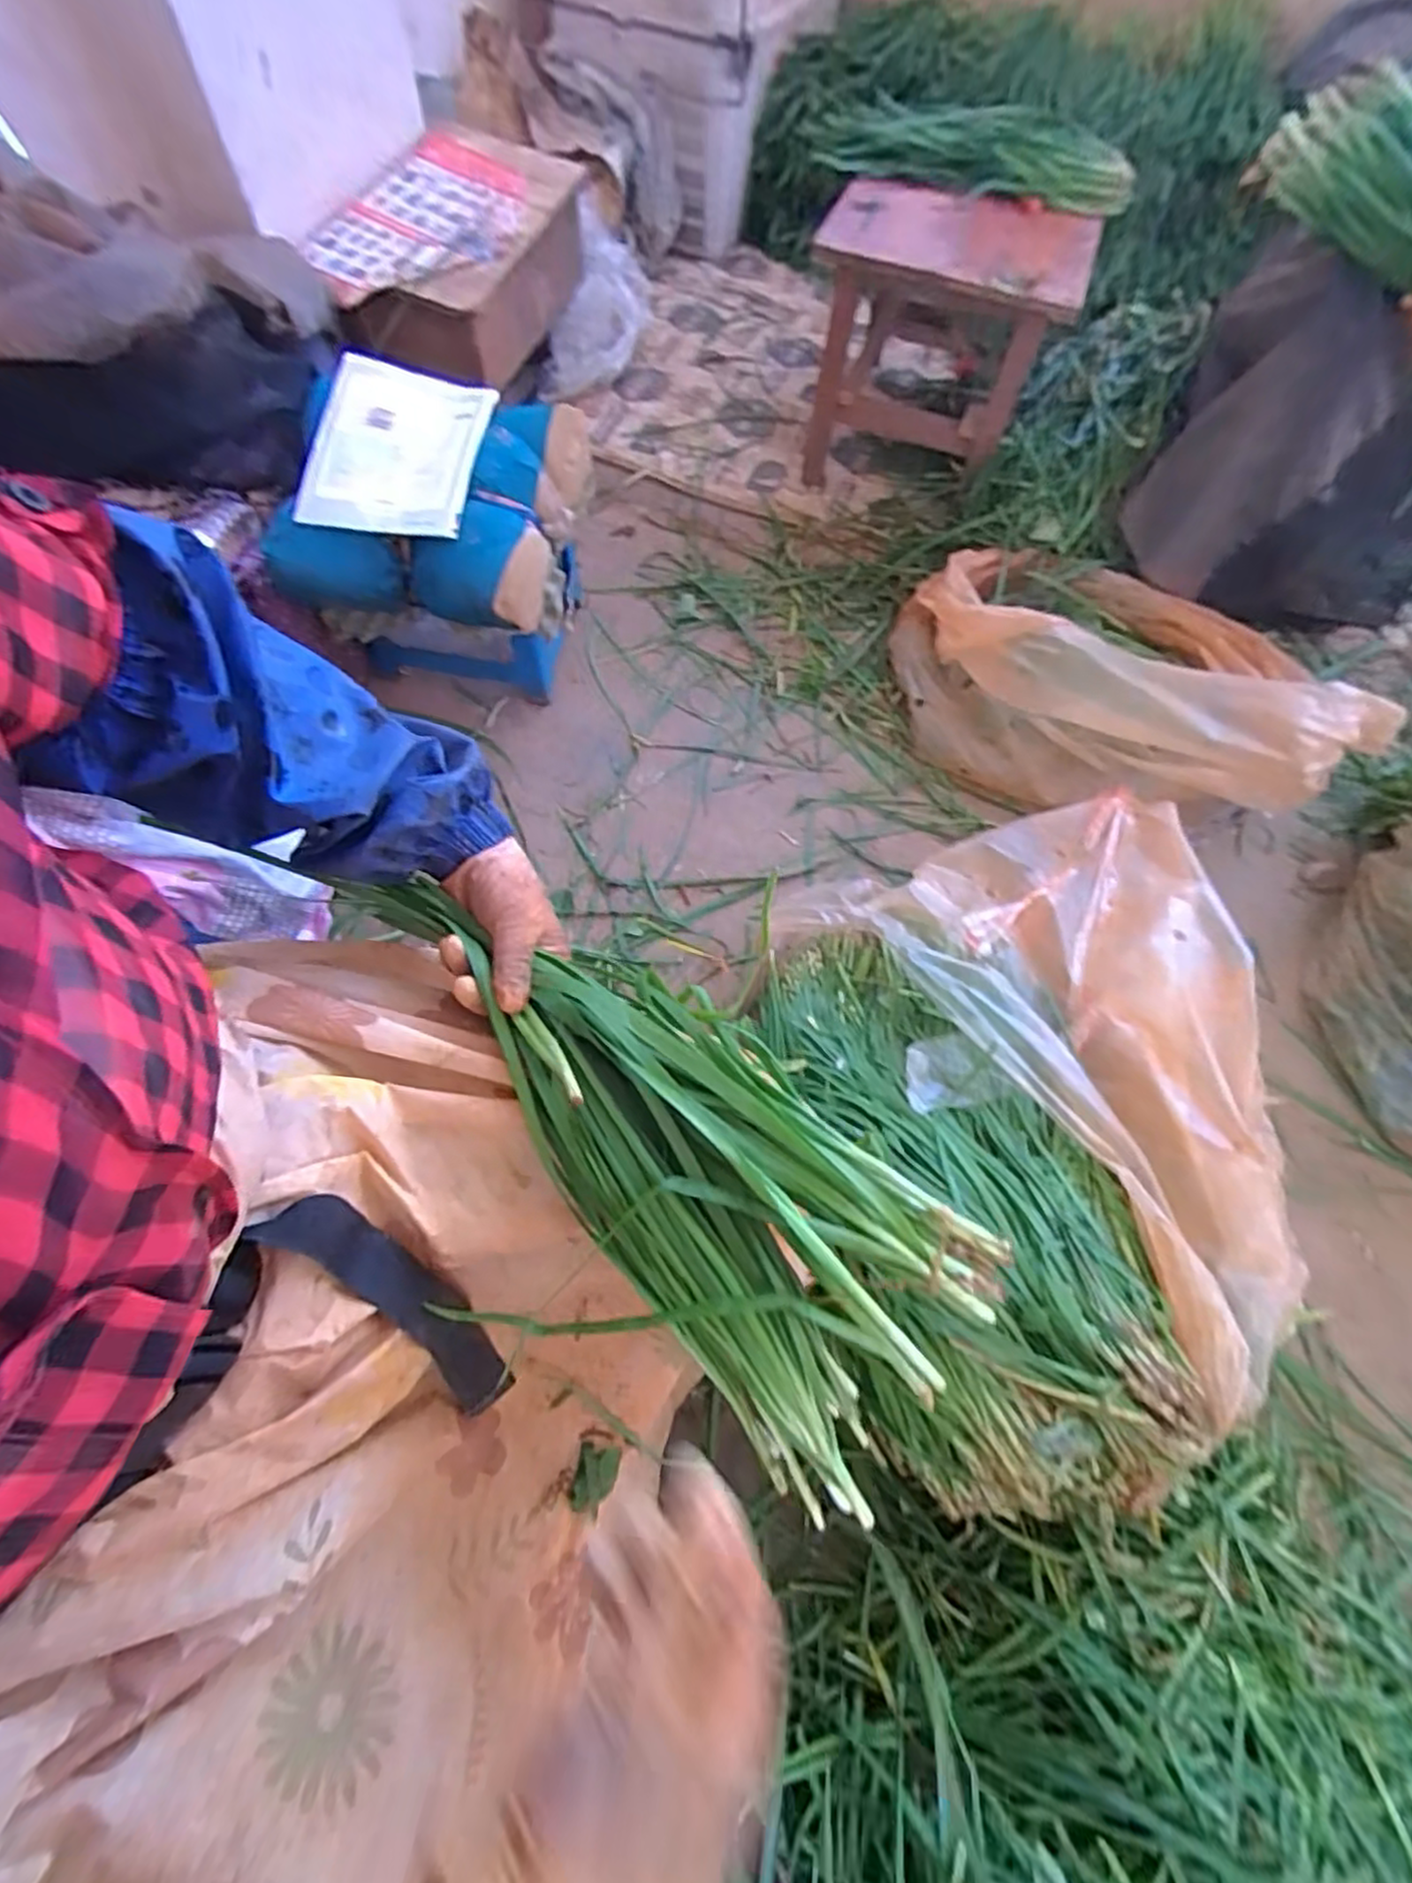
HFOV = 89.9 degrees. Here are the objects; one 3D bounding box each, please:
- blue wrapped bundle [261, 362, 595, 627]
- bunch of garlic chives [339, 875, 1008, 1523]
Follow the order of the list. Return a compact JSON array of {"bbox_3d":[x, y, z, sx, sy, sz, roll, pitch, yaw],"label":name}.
[{"bbox_3d":[-0.351,-0.563,0.938,0.366,0.138,0.287,5,66,-2],"label":"blue wrapped bundle"},{"bbox_3d":[-0.033,0.099,0.393,0.381,0.076,0.139,43,74,13],"label":"bunch of garlic chives"}]

